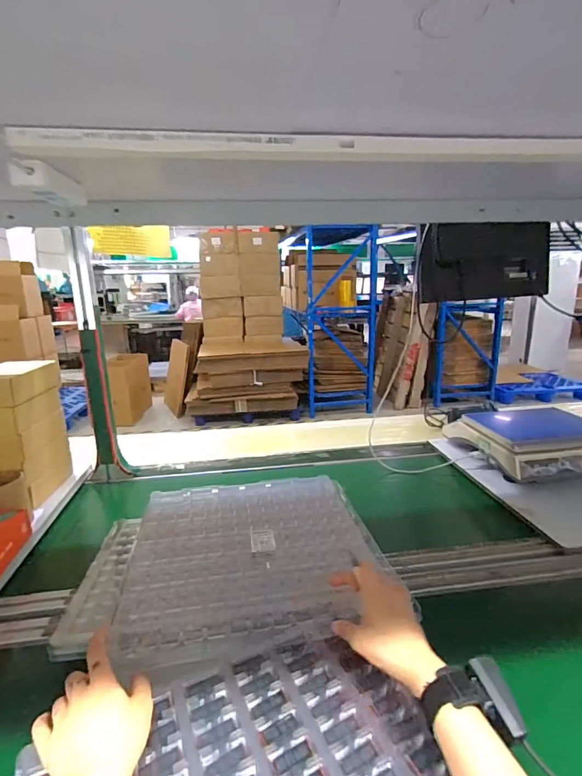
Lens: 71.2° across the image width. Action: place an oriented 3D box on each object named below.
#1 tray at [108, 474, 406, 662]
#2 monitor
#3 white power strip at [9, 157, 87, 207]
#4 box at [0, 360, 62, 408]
[{"bbox_3d":[-0.067,0.262,0.712,0.398,0.030,0.444,-3,15,-9],"label":"tray"},{"bbox_3d":[0.525,-0.339,1.089,0.363,0.196,0.034,-2,26,-3],"label":"monitor"},{"bbox_3d":[-0.373,-0.315,0.632,0.055,0.037,0.166,-1,15,0],"label":"white power strip"},{"bbox_3d":[-0.603,-0.013,0.871,0.132,0.065,0.178,-2,15,-5],"label":"box"}]

